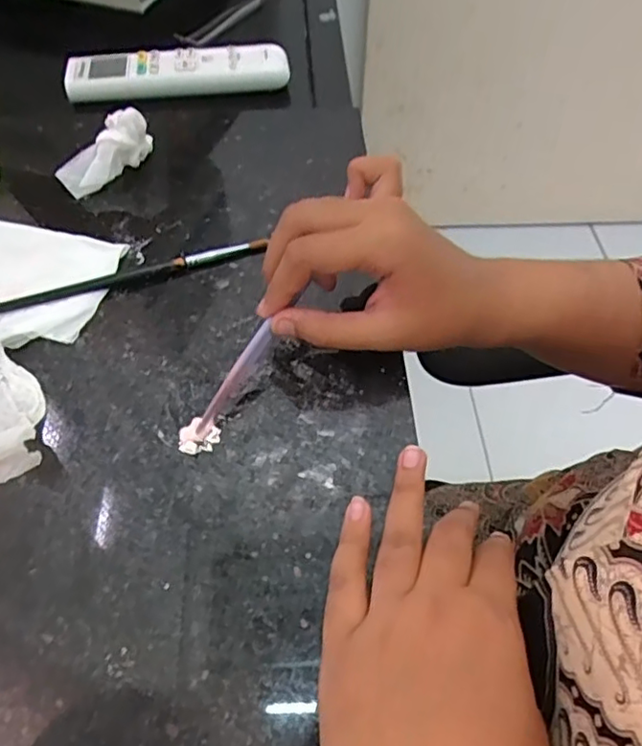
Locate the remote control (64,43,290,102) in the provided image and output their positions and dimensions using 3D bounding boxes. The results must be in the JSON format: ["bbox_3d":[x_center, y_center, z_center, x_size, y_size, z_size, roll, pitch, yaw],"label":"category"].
[{"bbox_3d":[-0.117,-0.248,0.500,0.177,0.023,0.042,-3,54,-4],"label":"remote control"}]

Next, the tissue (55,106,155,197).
[{"bbox_3d":[-0.141,-0.147,0.396,0.037,0.043,0.063,27,57,17],"label":"tissue"}]

